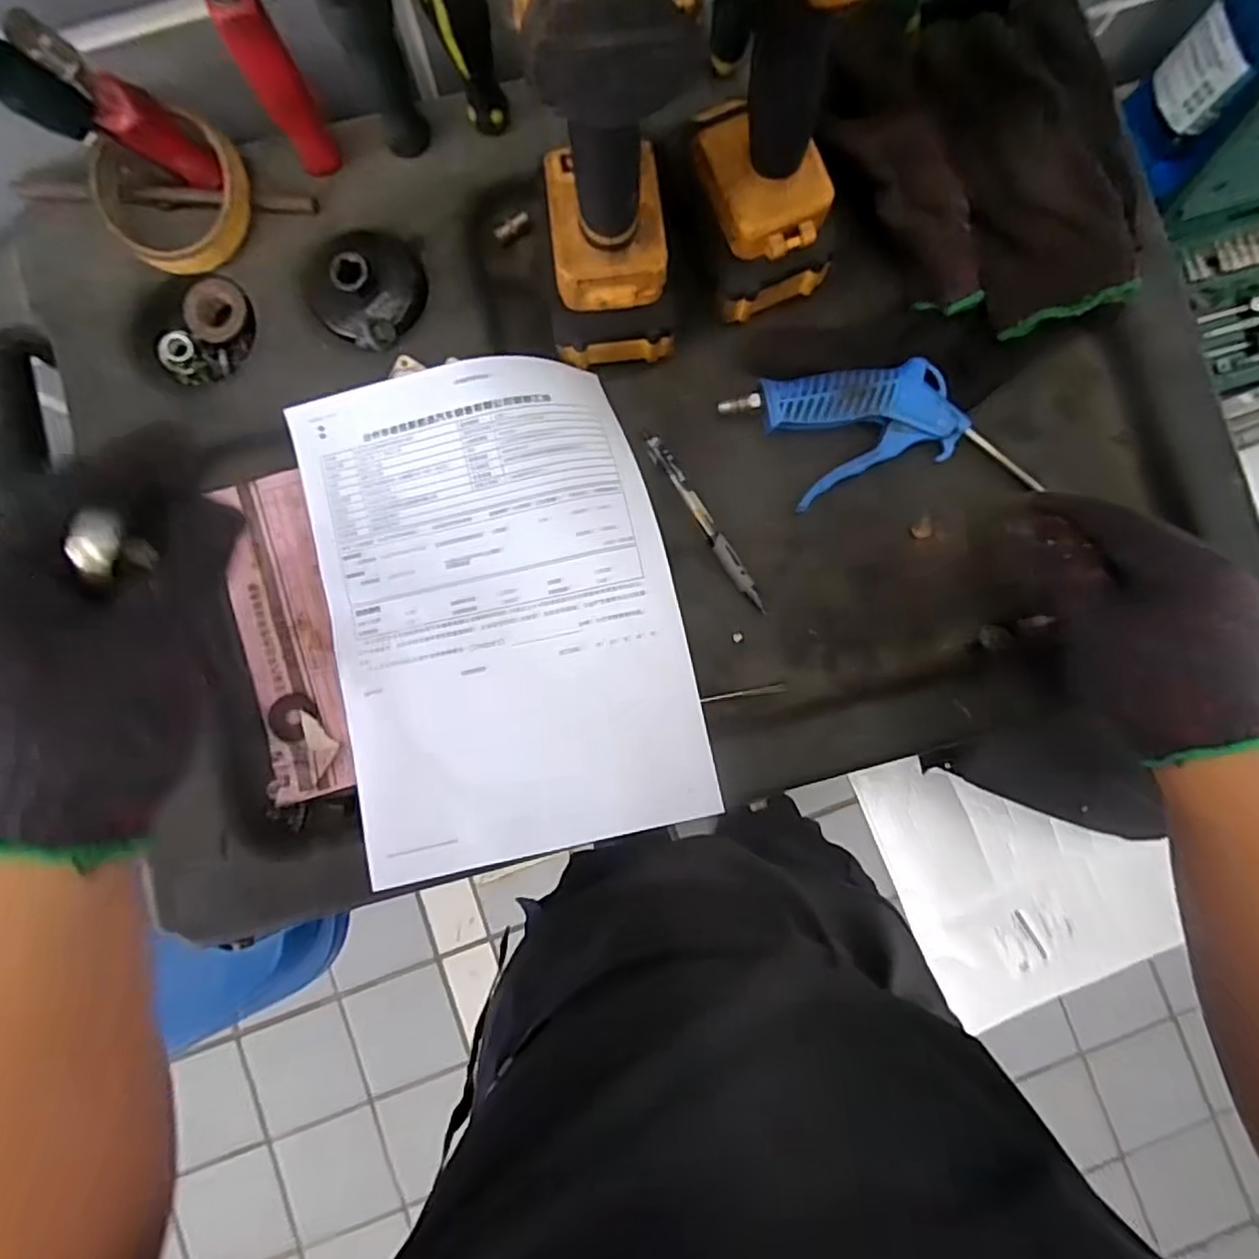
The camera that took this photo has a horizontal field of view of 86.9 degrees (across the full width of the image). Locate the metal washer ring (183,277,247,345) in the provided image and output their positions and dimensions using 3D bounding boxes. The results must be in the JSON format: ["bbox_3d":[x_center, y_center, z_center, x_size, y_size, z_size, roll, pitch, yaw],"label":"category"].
[{"bbox_3d":[-0.262,-0.201,0.418,0.036,0.010,0.039,0,86,-1],"label":"metal washer ring"}]

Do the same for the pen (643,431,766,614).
[{"bbox_3d":[0.049,-0.070,0.432,0.013,0.008,0.137,-33,88,-3],"label":"pen"}]

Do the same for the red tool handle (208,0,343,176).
[{"bbox_3d":[-0.192,-0.299,0.363,0.025,0.118,0.018,-24,87,-3],"label":"red tool handle"}]

